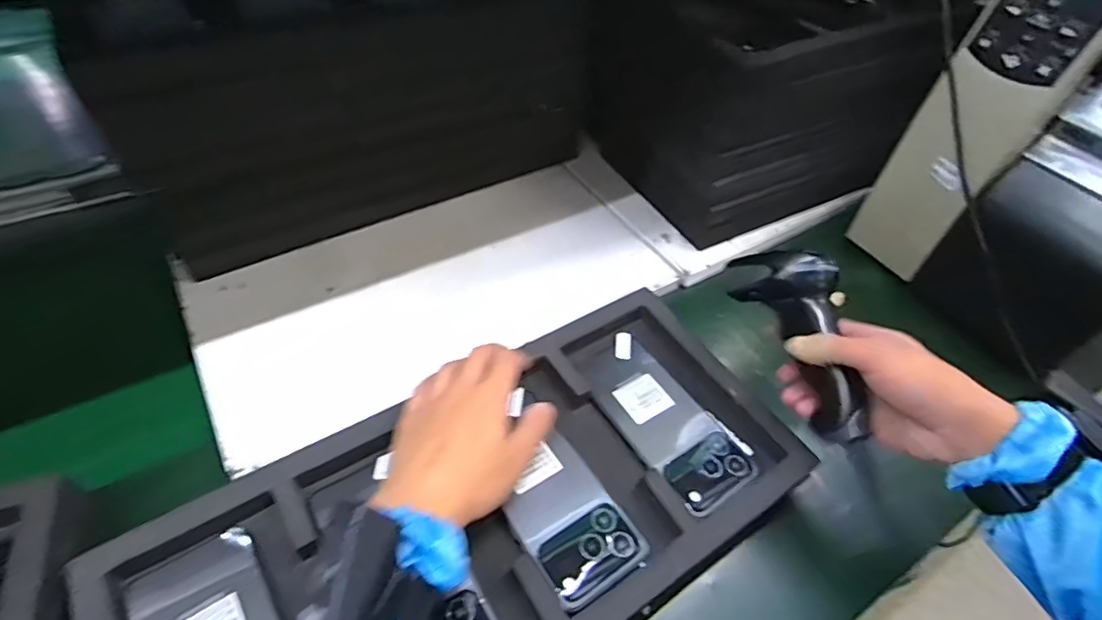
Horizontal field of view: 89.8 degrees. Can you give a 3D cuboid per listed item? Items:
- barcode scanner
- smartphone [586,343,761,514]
[{"bbox_3d":[0.212,0.019,0.461,0.054,0.073,0.166,-11,72,-15],"label":"barcode scanner"},{"bbox_3d":[0.101,0.092,0.466,0.082,0.010,0.149,-25,56,-24],"label":"smartphone"}]

